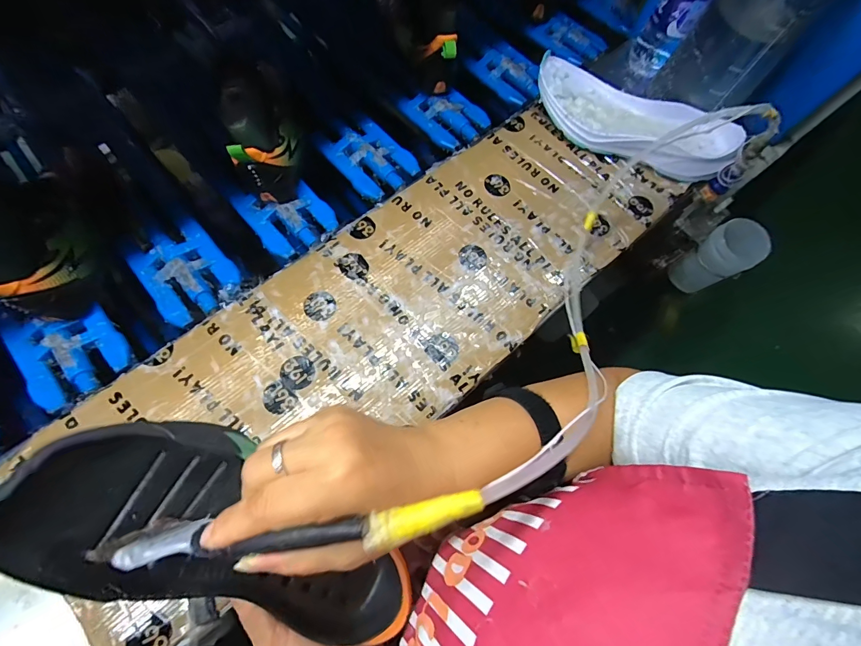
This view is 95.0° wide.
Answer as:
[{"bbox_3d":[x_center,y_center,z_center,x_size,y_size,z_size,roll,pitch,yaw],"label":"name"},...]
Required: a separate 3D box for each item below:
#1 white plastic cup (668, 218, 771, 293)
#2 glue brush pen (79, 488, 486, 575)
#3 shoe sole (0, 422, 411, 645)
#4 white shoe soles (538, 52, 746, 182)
[{"bbox_3d":[0.460,-0.105,0.640,0.075,0.121,0.074,-33,79,-12],"label":"white plastic cup"},{"bbox_3d":[-0.077,0.101,0.191,0.202,0.027,0.018,-14,67,16],"label":"glue brush pen"},{"bbox_3d":[-0.114,0.135,0.239,0.223,0.041,0.098,42,68,-21],"label":"shoe sole"},{"bbox_3d":[0.266,-0.270,0.531,0.268,0.049,0.111,21,70,2],"label":"white shoe soles"}]

